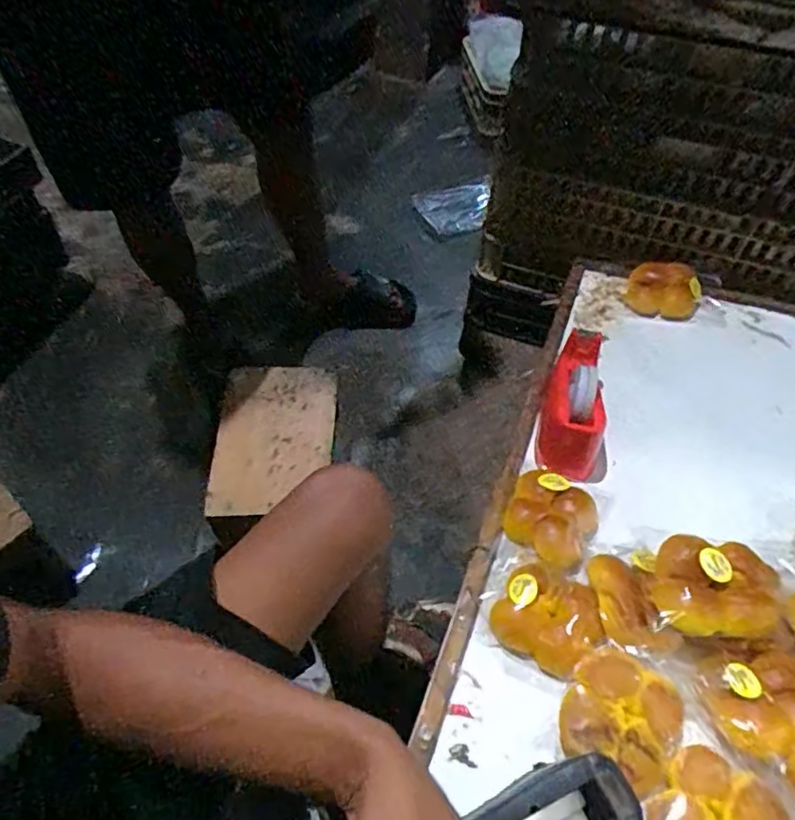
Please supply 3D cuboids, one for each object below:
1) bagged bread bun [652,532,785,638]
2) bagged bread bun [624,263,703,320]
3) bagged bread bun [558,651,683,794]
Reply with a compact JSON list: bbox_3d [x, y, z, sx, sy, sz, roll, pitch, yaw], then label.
[{"bbox_3d":[0.341,0.192,0.657,0.122,0.042,0.108,9,52,4],"label":"bagged bread bun"},{"bbox_3d":[0.457,-0.205,1.041,0.123,0.061,0.077,14,53,8],"label":"bagged bread bun"},{"bbox_3d":[0.221,0.301,0.596,0.105,0.044,0.101,25,55,16],"label":"bagged bread bun"}]

